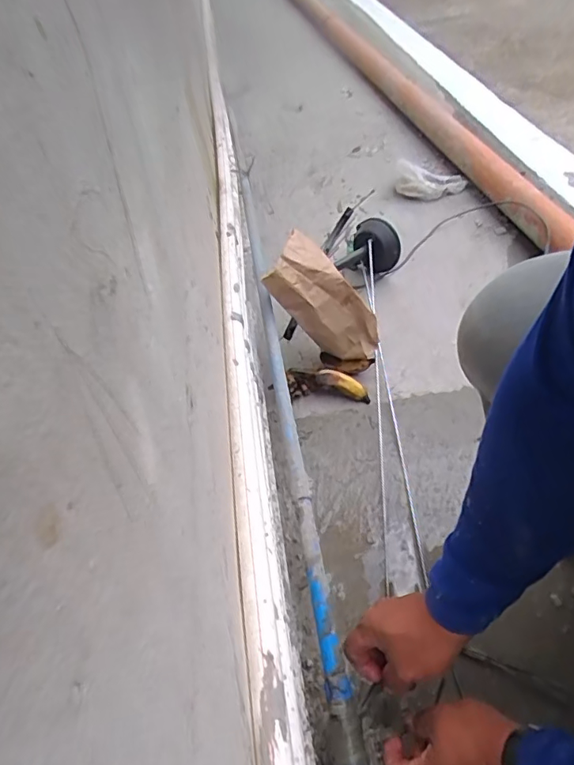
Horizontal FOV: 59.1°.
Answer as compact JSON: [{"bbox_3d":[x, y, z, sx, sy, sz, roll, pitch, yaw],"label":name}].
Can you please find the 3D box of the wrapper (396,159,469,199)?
[{"bbox_3d":[0.400,-0.570,1.408,0.186,0.063,0.131,17,51,21],"label":"wrapper"}]

